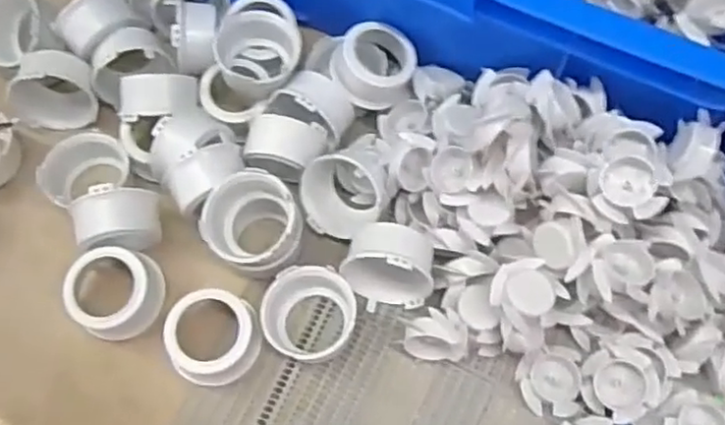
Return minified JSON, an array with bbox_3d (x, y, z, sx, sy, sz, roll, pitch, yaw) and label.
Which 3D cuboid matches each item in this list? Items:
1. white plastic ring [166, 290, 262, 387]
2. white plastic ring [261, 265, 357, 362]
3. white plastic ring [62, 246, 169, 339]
[{"bbox_3d":[-0.085,0.071,0.375,0.050,0.037,0.046,0,65,0],"label":"white plastic ring"},{"bbox_3d":[-0.031,0.060,0.381,0.052,0.036,0.049,0,65,0],"label":"white plastic ring"},{"bbox_3d":[-0.145,0.049,0.389,0.048,0.042,0.052,0,65,0],"label":"white plastic ring"}]

